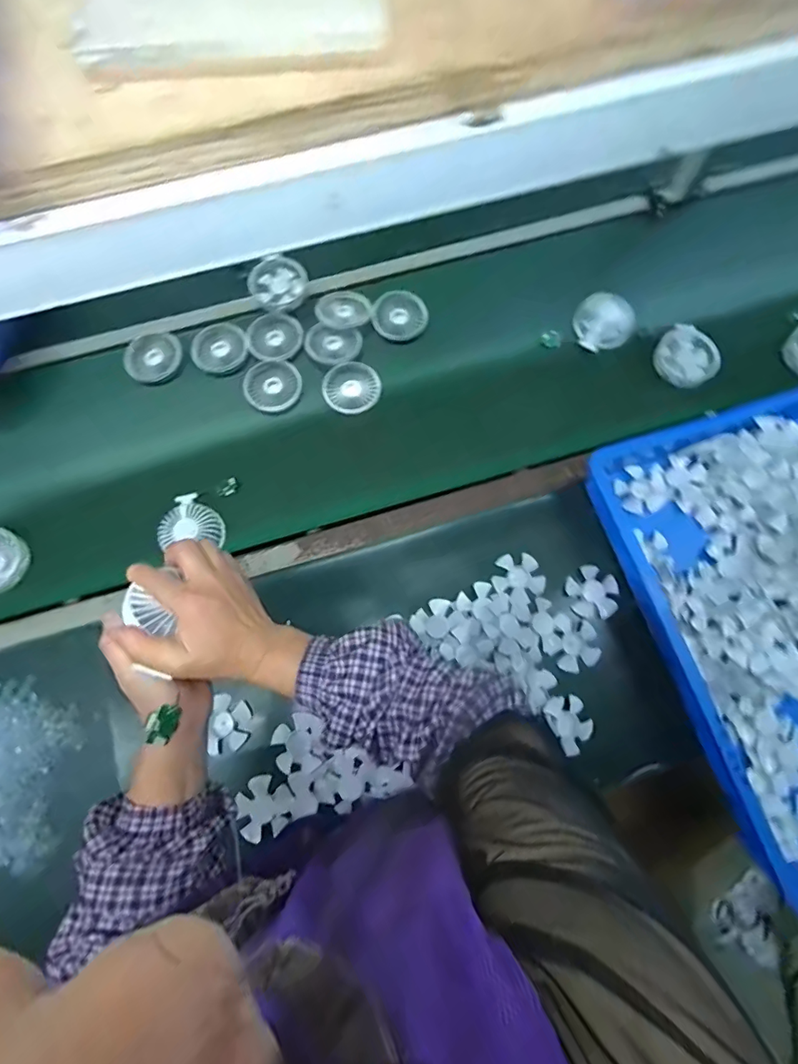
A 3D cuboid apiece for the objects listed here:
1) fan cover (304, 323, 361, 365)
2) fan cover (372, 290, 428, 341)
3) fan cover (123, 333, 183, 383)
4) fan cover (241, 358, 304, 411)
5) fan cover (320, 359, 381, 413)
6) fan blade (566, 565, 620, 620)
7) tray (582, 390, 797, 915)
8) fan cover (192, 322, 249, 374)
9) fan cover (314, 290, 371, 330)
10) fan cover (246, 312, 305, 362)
[{"bbox_3d":[-0.110,-0.303,0.794,0.089,0.016,0.073,9,74,3],"label":"fan cover"},{"bbox_3d":[0.002,-0.359,0.805,0.088,0.011,0.086,15,88,0],"label":"fan cover"},{"bbox_3d":[-0.400,-0.287,0.786,0.091,0.013,0.088,-25,75,-7],"label":"fan cover"},{"bbox_3d":[-0.201,-0.234,0.764,0.089,0.020,0.089,-30,76,-8],"label":"fan cover"},{"bbox_3d":[-0.074,-0.230,0.766,0.090,0.008,0.080,12,74,4],"label":"fan cover"},{"bbox_3d":[0.269,0.083,0.670,0.069,0.006,0.072,0,73,0],"label":"fan blade"},{"bbox_3d":[0.535,0.103,0.629,0.410,0.067,0.561,-15,74,-4],"label":"tray"},{"bbox_3d":[-0.289,-0.306,0.790,0.085,0.011,0.094,1,73,1],"label":"fan cover"},{"bbox_3d":[-0.092,-0.373,0.808,0.089,0.009,0.071,-5,74,-1],"label":"fan cover"},{"bbox_3d":[-0.204,-0.320,0.797,0.089,0.020,0.077,-42,78,-11],"label":"fan cover"}]

